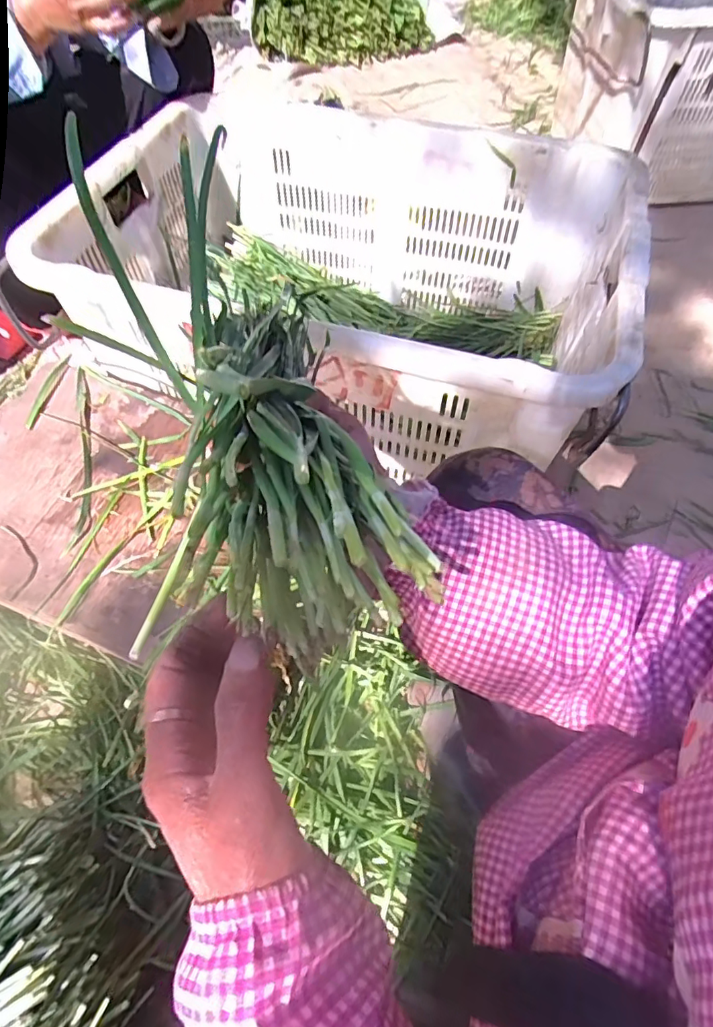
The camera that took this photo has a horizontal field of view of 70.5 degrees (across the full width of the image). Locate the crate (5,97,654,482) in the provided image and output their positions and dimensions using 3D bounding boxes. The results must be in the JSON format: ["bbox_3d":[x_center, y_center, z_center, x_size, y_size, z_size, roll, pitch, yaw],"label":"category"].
[{"bbox_3d":[-0.007,-0.277,0.684,0.632,0.276,0.436,12,61,6],"label":"crate"}]

